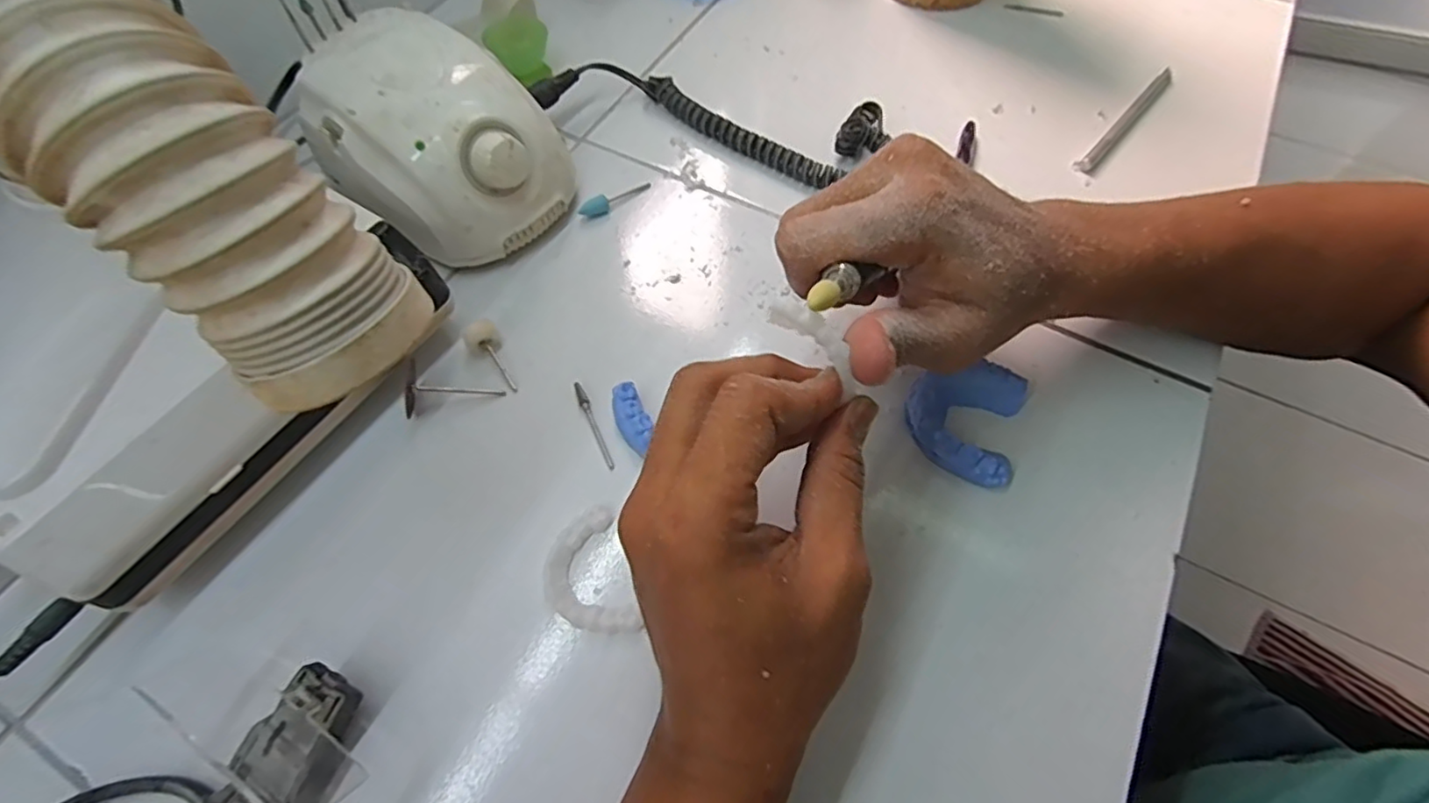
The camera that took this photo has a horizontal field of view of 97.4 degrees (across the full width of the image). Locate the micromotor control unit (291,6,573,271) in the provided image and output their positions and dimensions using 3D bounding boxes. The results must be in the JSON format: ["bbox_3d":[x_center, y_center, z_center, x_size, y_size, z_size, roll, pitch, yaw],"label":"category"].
[{"bbox_3d":[-0.159,-0.148,0.360,0.112,0.082,0.133,-40,68,-19],"label":"micromotor control unit"}]

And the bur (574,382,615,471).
[{"bbox_3d":[-0.062,0.012,0.319,0.005,0.004,0.051,-22,63,-11],"label":"bur"}]

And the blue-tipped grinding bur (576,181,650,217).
[{"bbox_3d":[-0.061,-0.127,0.387,0.049,0.009,0.008,-38,67,-18],"label":"blue-tipped grinding bur"}]

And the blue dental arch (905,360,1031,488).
[{"bbox_3d":[0.123,0.007,0.311,0.055,0.021,0.062,19,63,11],"label":"blue dental arch"}]

